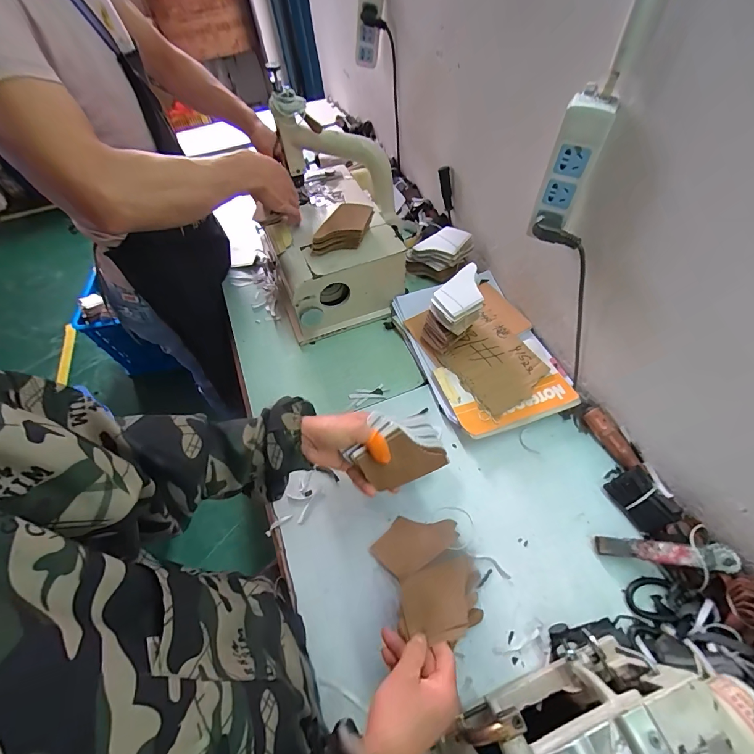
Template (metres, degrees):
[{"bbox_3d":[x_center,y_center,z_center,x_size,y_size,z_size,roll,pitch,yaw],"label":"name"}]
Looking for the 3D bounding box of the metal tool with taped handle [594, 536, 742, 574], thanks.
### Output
[{"bbox_3d":[0.368,0.225,0.479,0.148,0.015,0.032,-4,55,26],"label":"metal tool with taped handle"}]

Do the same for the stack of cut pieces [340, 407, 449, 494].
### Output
[{"bbox_3d":[0.027,0.087,0.466,0.117,0.025,0.091,-20,101,-17],"label":"stack of cut pieces"}]

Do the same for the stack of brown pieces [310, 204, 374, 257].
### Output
[{"bbox_3d":[-0.058,-0.258,0.663,0.070,0.055,0.105,28,63,19],"label":"stack of brown pieces"}]

